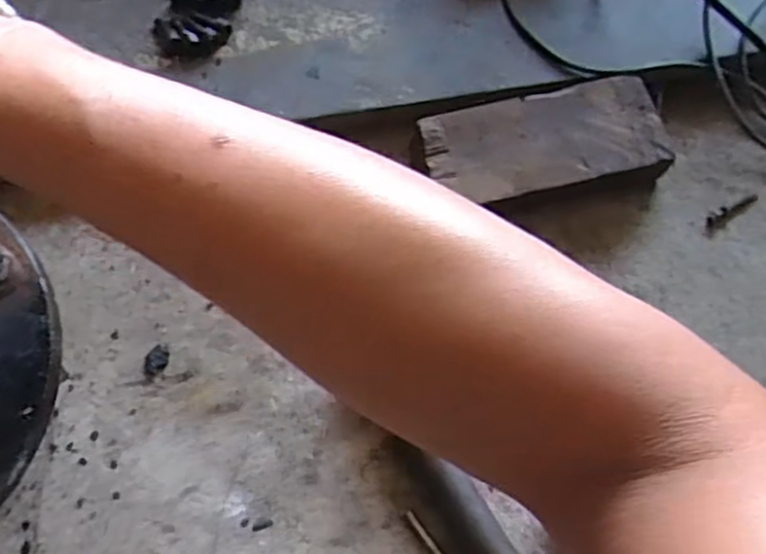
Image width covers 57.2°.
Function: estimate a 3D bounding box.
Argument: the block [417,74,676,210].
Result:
[{"bbox_3d":[0.145,-0.115,0.628,0.209,0.035,0.098,-14,71,-7],"label":"block"}]

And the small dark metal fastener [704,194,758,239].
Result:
[{"bbox_3d":[0.315,-0.059,0.637,0.068,0.007,0.015,-33,74,-13],"label":"small dark metal fastener"}]

